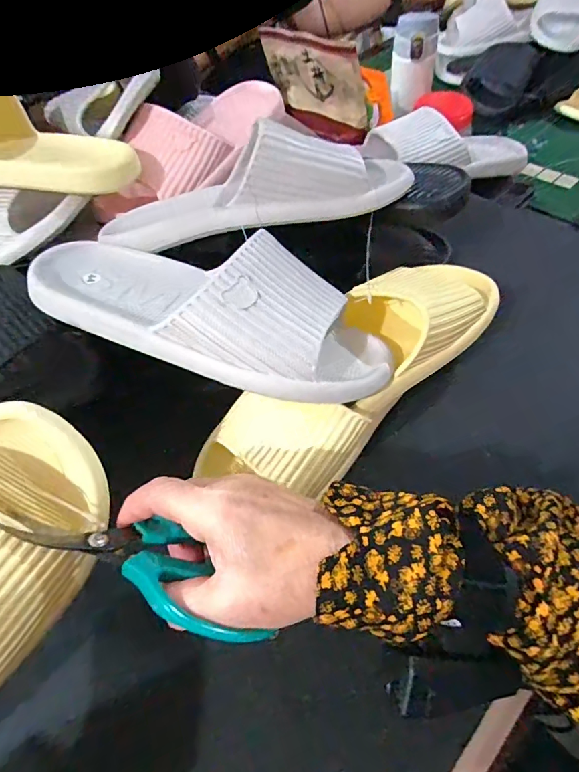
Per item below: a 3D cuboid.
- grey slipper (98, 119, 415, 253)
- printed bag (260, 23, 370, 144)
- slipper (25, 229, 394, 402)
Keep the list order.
[{"bbox_3d":[-0.031,-0.184,0.384,0.269,0.071,0.094,-1,53,3],"label":"grey slipper"},{"bbox_3d":[0.037,-0.441,0.676,0.182,0.163,0.039,37,85,33],"label":"printed bag"},{"bbox_3d":[-0.060,-0.053,0.335,0.271,0.077,0.111,12,54,12],"label":"slipper"}]

